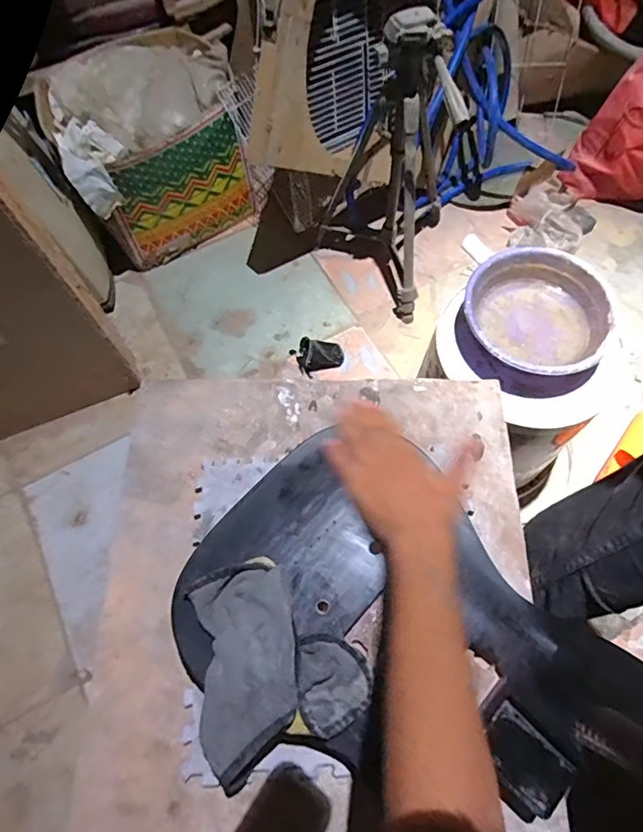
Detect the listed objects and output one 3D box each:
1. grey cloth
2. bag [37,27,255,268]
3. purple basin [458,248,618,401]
[{"bbox_3d":[-0.048,0.204,0.426,0.148,0.052,0.162,-23,67,-8],"label":"grey cloth"},{"bbox_3d":[-0.383,-0.617,1.169,0.395,0.312,0.336,-29,68,-11],"label":"bag"},{"bbox_3d":[0.298,-0.135,0.708,0.188,0.071,0.191,-1,66,2],"label":"purple basin"}]

